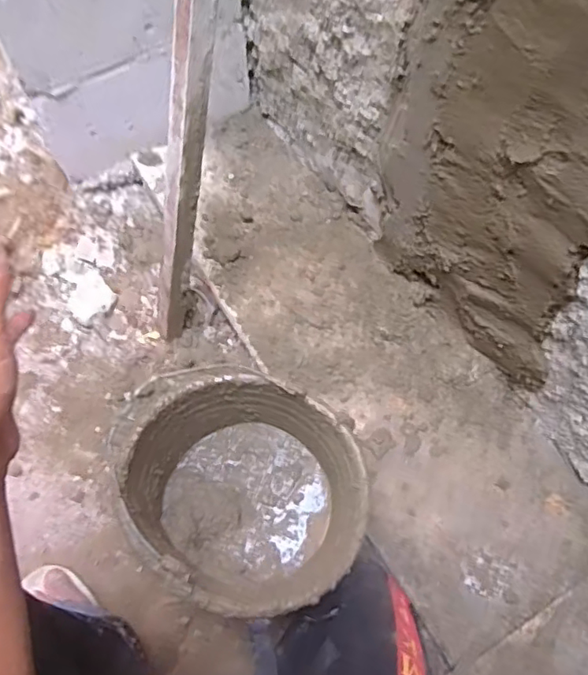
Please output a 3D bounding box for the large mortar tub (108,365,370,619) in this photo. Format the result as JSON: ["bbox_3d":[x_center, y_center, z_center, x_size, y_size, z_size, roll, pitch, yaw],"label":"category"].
[{"bbox_3d":[-0.074,0.212,0.775,0.330,0.181,0.267,25,62,15],"label":"large mortar tub"}]

